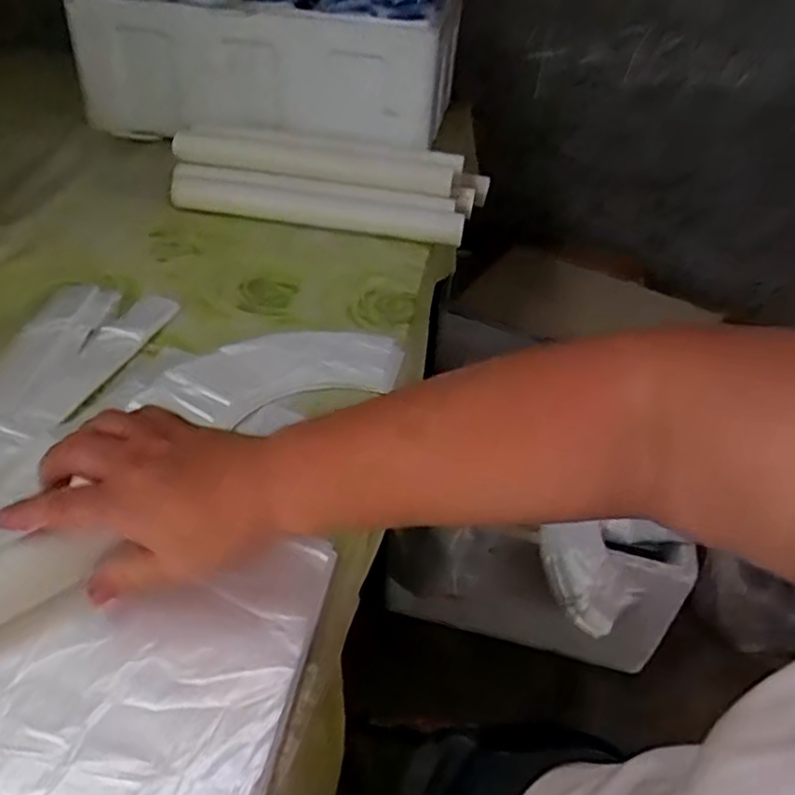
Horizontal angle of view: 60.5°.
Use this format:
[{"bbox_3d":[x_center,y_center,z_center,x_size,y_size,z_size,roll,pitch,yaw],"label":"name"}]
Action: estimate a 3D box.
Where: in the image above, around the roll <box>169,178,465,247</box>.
[{"bbox_3d":[-0.099,-0.232,0.835,0.359,0.040,0.051,10,39,5],"label":"roll"}]

